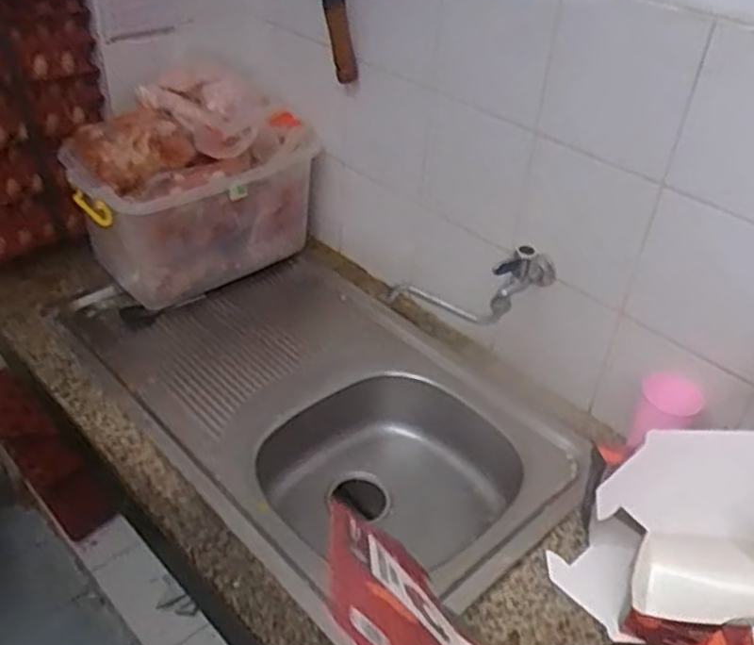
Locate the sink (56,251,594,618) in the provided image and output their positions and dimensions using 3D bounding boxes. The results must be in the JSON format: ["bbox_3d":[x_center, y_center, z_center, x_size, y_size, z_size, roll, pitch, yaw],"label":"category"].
[{"bbox_3d":[-0.114,0.165,1.245,0.489,0.181,0.853,-28,48,-35],"label":"sink"}]

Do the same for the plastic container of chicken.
[{"bbox_3d":[-0.338,-0.246,1.361,0.384,0.339,0.247,-27,47,-34],"label":"plastic container of chicken"}]

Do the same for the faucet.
[{"bbox_3d":[0.141,-0.050,1.174,0.268,0.110,0.112,-11,24,39],"label":"faucet"}]

